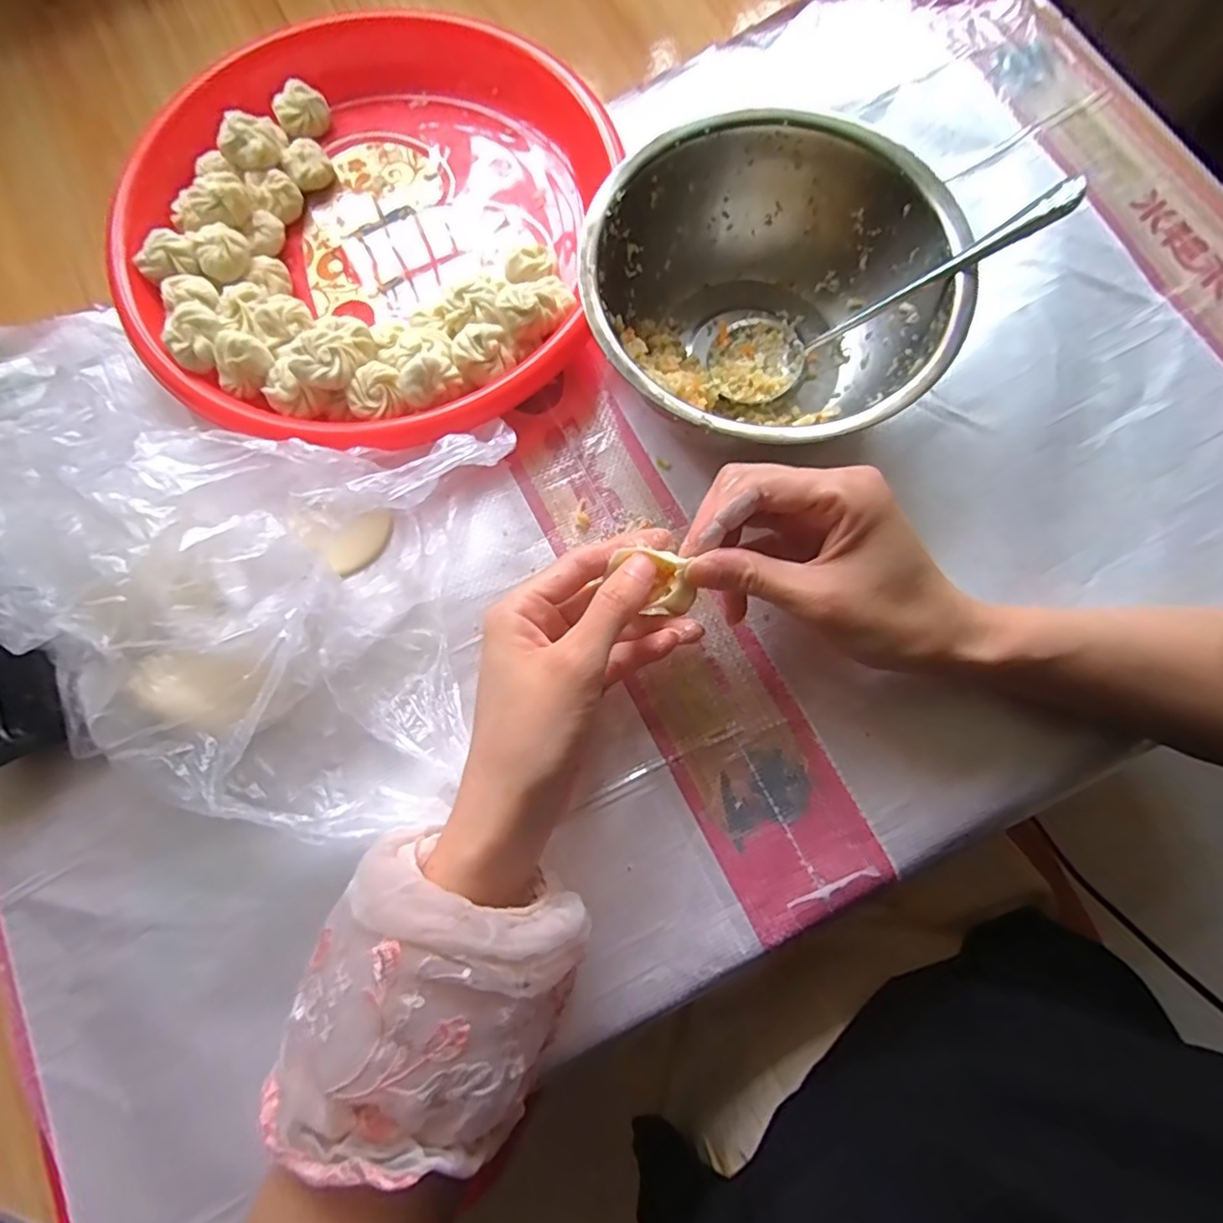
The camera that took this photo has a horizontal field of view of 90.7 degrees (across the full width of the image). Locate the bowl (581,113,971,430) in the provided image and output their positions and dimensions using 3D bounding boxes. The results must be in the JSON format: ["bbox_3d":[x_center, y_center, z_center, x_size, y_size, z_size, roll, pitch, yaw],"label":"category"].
[{"bbox_3d":[0.080,-0.160,0.323,0.174,0.074,0.172,0,76,1],"label":"bowl"}]

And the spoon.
[{"bbox_3d":[0.136,-0.160,0.316,0.177,0.054,0.052,-18,72,39],"label":"spoon"}]

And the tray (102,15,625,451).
[{"bbox_3d":[-0.143,-0.236,0.360,0.275,0.043,0.304,11,77,4],"label":"tray"}]

